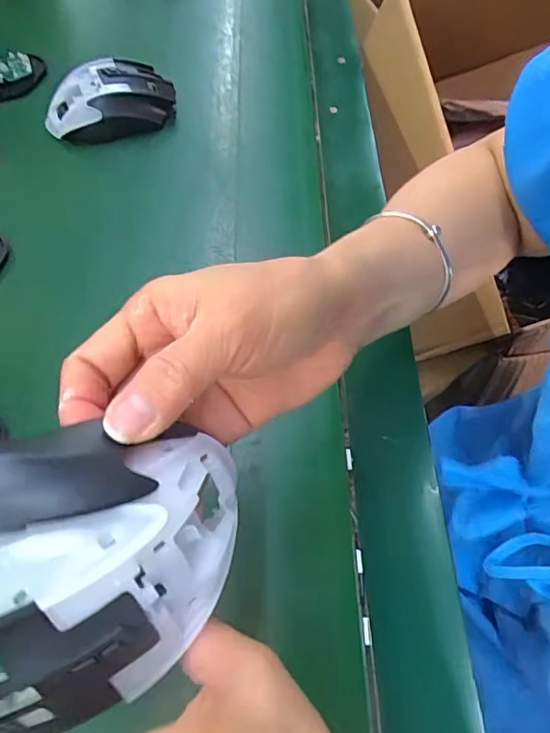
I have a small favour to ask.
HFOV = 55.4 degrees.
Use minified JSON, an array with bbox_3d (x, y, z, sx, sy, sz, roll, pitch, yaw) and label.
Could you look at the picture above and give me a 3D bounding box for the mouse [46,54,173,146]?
[{"bbox_3d":[-0.149,-0.238,0.470,0.110,0.038,0.064,-23,62,-14],"label":"mouse"}]

